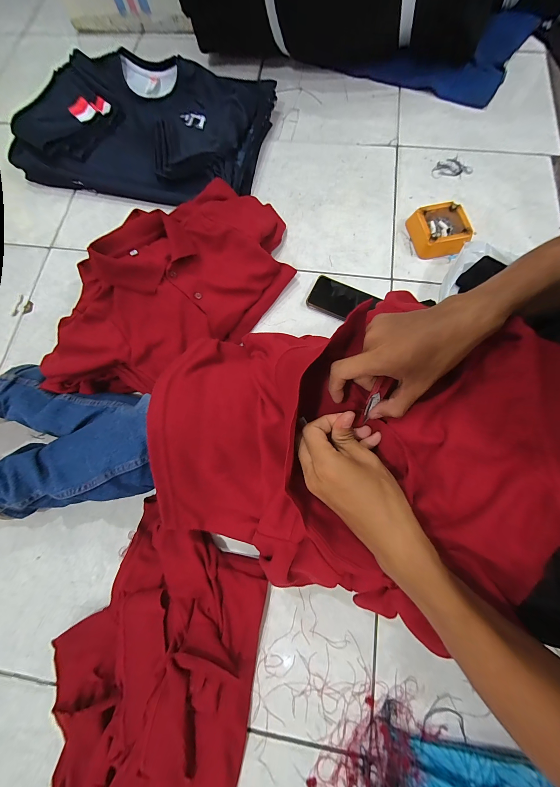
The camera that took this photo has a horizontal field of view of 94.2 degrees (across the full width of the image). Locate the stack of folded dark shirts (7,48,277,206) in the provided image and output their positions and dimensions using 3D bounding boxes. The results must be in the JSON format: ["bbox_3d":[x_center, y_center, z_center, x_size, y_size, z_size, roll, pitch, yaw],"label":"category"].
[{"bbox_3d":[-0.317,-0.674,0.643,0.540,0.087,0.397,10,76,2],"label":"stack of folded dark shirts"}]

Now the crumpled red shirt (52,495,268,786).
[{"bbox_3d":[-0.187,0.434,0.378,0.293,0.042,0.459,14,76,3],"label":"crumpled red shirt"}]

